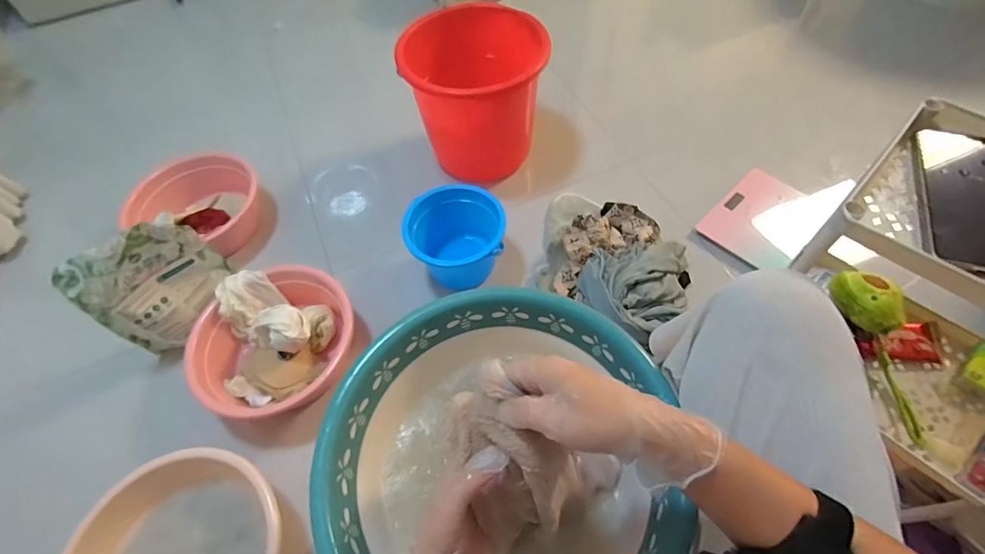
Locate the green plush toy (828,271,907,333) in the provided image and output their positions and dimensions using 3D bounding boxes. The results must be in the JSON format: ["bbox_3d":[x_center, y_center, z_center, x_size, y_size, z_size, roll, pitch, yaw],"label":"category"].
[{"bbox_3d":[0.495,0.030,0.603,0.072,0.056,0.088,-18,58,-7],"label":"green plush toy"}]

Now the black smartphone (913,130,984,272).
[{"bbox_3d":[0.431,-0.075,0.418,0.079,0.014,0.168,13,59,12],"label":"black smartphone"}]

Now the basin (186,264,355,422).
[{"bbox_3d":[-0.425,0.114,0.891,0.268,0.126,0.290,-2,57,3],"label":"basin"}]

